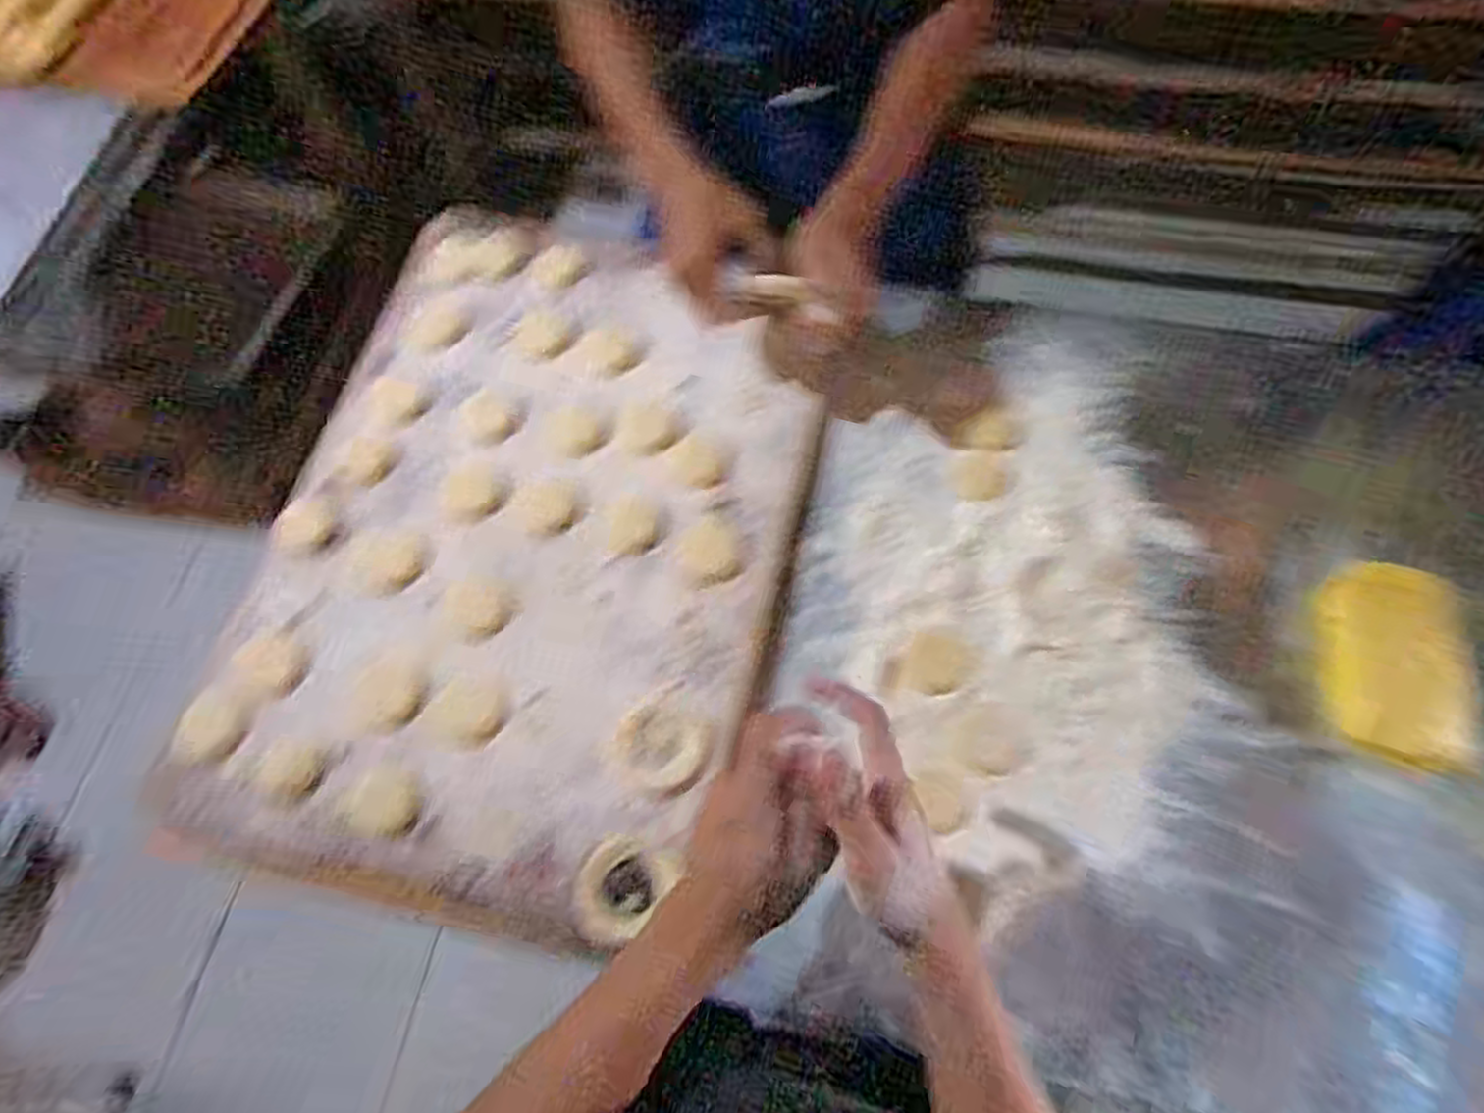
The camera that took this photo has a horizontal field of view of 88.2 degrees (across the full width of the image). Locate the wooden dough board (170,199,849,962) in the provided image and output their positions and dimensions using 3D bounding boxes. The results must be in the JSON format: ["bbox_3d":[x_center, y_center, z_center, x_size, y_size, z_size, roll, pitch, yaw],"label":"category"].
[{"bbox_3d":[-0.175,-0.031,0.642,0.427,0.024,0.591,11,67,6],"label":"wooden dough board"}]

